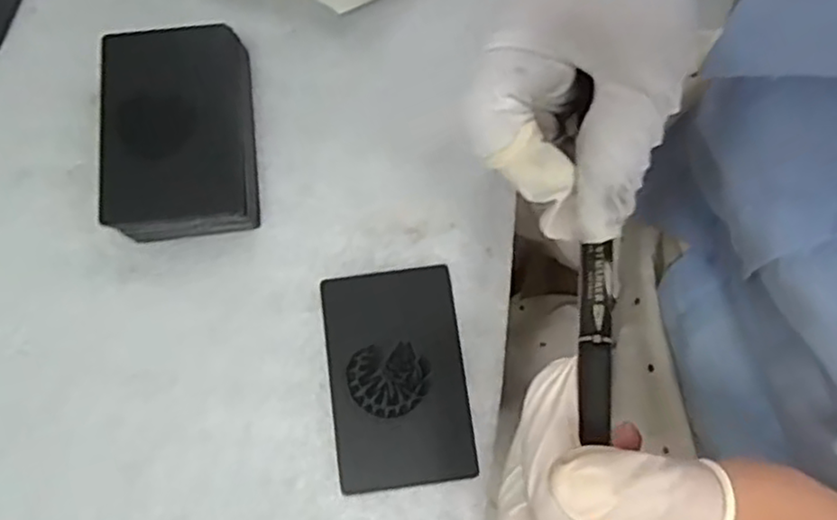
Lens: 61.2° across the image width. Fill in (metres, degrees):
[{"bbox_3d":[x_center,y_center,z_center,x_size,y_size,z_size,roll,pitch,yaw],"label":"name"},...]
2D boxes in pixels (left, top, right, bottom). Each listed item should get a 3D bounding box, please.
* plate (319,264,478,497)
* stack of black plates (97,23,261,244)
[{"bbox_3d":[-0.009,0.045,0.280,0.053,0.004,0.084,-7,74,-2],"label":"plate"},{"bbox_3d":[-0.099,-0.054,0.296,0.058,0.024,0.086,-6,73,-2],"label":"stack of black plates"}]

